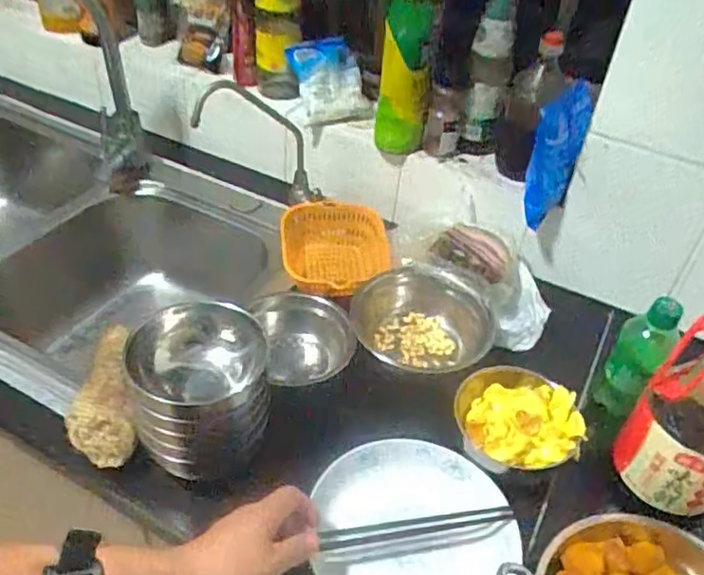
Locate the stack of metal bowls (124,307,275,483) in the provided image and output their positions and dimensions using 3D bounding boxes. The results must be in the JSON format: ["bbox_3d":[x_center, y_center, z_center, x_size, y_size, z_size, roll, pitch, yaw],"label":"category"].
[{"bbox_3d":[-0.143,0.102,0.606,0.125,0.123,0.122,-3,42,-11],"label":"stack of metal bowls"}]

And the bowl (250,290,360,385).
[{"bbox_3d":[-0.057,0.068,0.782,0.117,0.054,0.132,0,41,-7],"label":"bowl"}]

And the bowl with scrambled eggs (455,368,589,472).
[{"bbox_3d":[0.176,0.145,0.683,0.131,0.046,0.119,3,41,-4],"label":"bowl with scrambled eggs"}]

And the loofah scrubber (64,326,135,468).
[{"bbox_3d":[-0.260,0.103,0.664,0.062,0.062,0.160,-8,43,-16],"label":"loofah scrubber"}]

